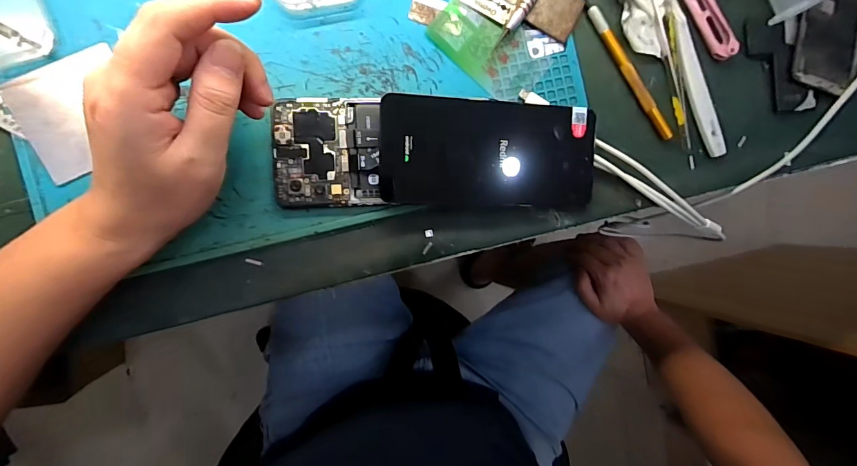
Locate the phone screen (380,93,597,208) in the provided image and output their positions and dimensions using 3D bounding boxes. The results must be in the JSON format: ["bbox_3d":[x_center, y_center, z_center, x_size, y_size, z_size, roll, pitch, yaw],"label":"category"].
[{"bbox_3d":[0.045,-0.057,0.296,0.157,0.013,0.073,0,100,-13],"label":"phone screen"}]

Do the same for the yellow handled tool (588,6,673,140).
[{"bbox_3d":[0.155,-0.122,0.319,0.011,0.006,0.114,-37,97,-6],"label":"yellow handled tool"}]

